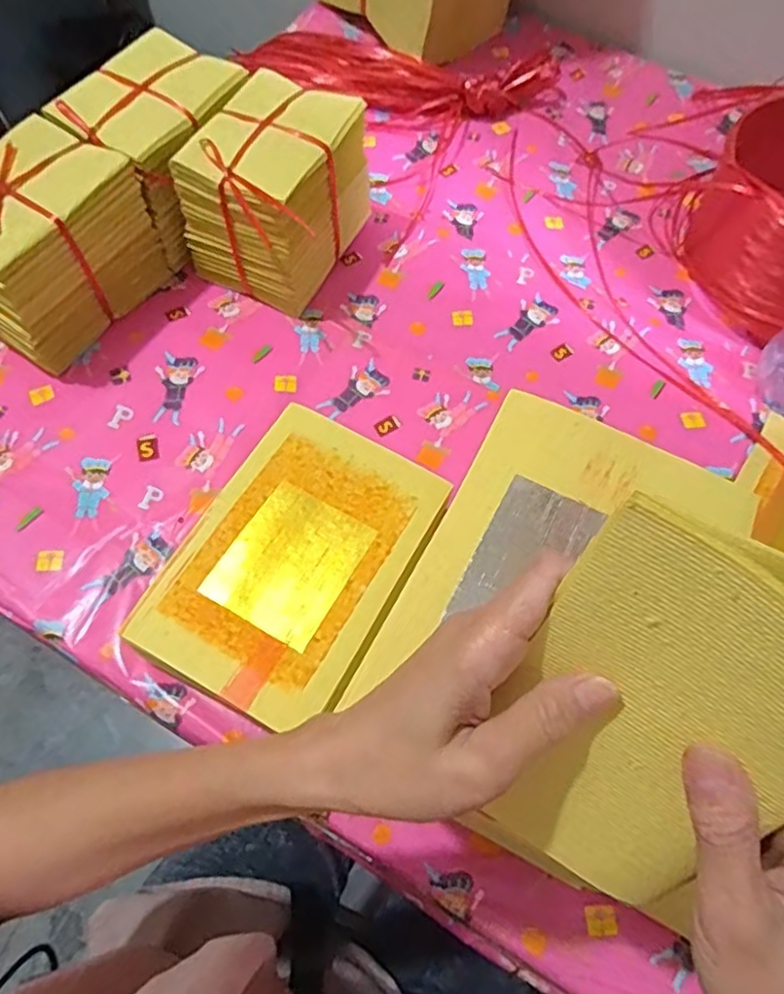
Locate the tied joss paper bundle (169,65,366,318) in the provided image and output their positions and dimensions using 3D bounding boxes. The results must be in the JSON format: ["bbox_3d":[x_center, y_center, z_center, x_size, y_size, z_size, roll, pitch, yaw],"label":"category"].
[{"bbox_3d":[-0.114,-0.297,0.651,0.122,0.138,0.163,24,65,9],"label":"tied joss paper bundle"}]

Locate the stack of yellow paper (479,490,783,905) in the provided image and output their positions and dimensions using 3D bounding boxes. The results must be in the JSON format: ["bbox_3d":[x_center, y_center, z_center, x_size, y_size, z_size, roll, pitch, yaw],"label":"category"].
[{"bbox_3d":[0.098,0.084,0.247,0.104,0.162,0.029,33,35,15],"label":"stack of yellow paper"}]

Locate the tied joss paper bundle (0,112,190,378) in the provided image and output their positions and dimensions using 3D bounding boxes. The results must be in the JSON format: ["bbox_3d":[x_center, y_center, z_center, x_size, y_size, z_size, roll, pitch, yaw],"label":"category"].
[{"bbox_3d":[-0.308,-0.236,0.607,0.111,0.142,0.193,35,67,13],"label":"tied joss paper bundle"}]

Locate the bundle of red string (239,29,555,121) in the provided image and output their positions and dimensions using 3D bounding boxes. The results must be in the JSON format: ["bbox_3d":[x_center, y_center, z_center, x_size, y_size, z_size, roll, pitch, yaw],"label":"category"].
[{"bbox_3d":[0.002,-0.529,0.821,0.388,0.047,0.135,17,64,5],"label":"bundle of red string"}]

